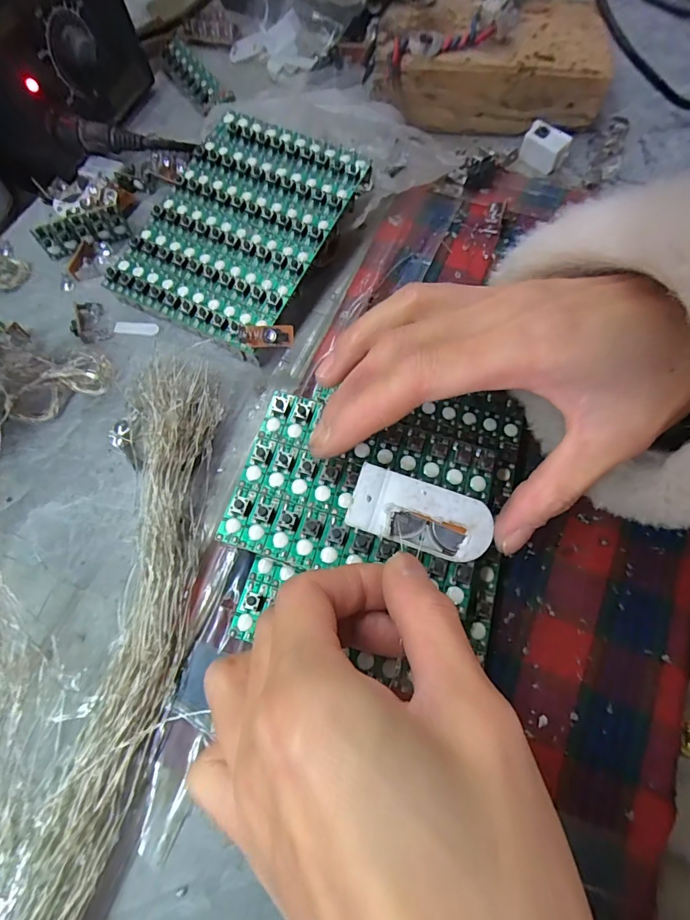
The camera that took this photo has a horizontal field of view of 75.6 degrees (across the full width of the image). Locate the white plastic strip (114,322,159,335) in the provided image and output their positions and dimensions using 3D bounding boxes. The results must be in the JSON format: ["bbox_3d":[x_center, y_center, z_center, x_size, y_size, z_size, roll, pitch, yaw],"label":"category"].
[{"bbox_3d":[-0.111,-0.070,0.237,0.022,0.004,0.007,2,77,-2],"label":"white plastic strip"}]

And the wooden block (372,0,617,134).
[{"bbox_3d":[0.091,-0.259,0.292,0.146,0.045,0.086,-1,68,-2],"label":"wooden block"}]

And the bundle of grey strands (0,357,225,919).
[{"bbox_3d":[-0.109,0.154,0.125,0.050,0.043,0.439,12,68,3],"label":"bundle of grey strands"}]

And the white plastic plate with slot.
[{"bbox_3d":[0.027,0.020,0.160,0.050,0.004,0.024,18,85,5],"label":"white plastic plate with slot"}]

